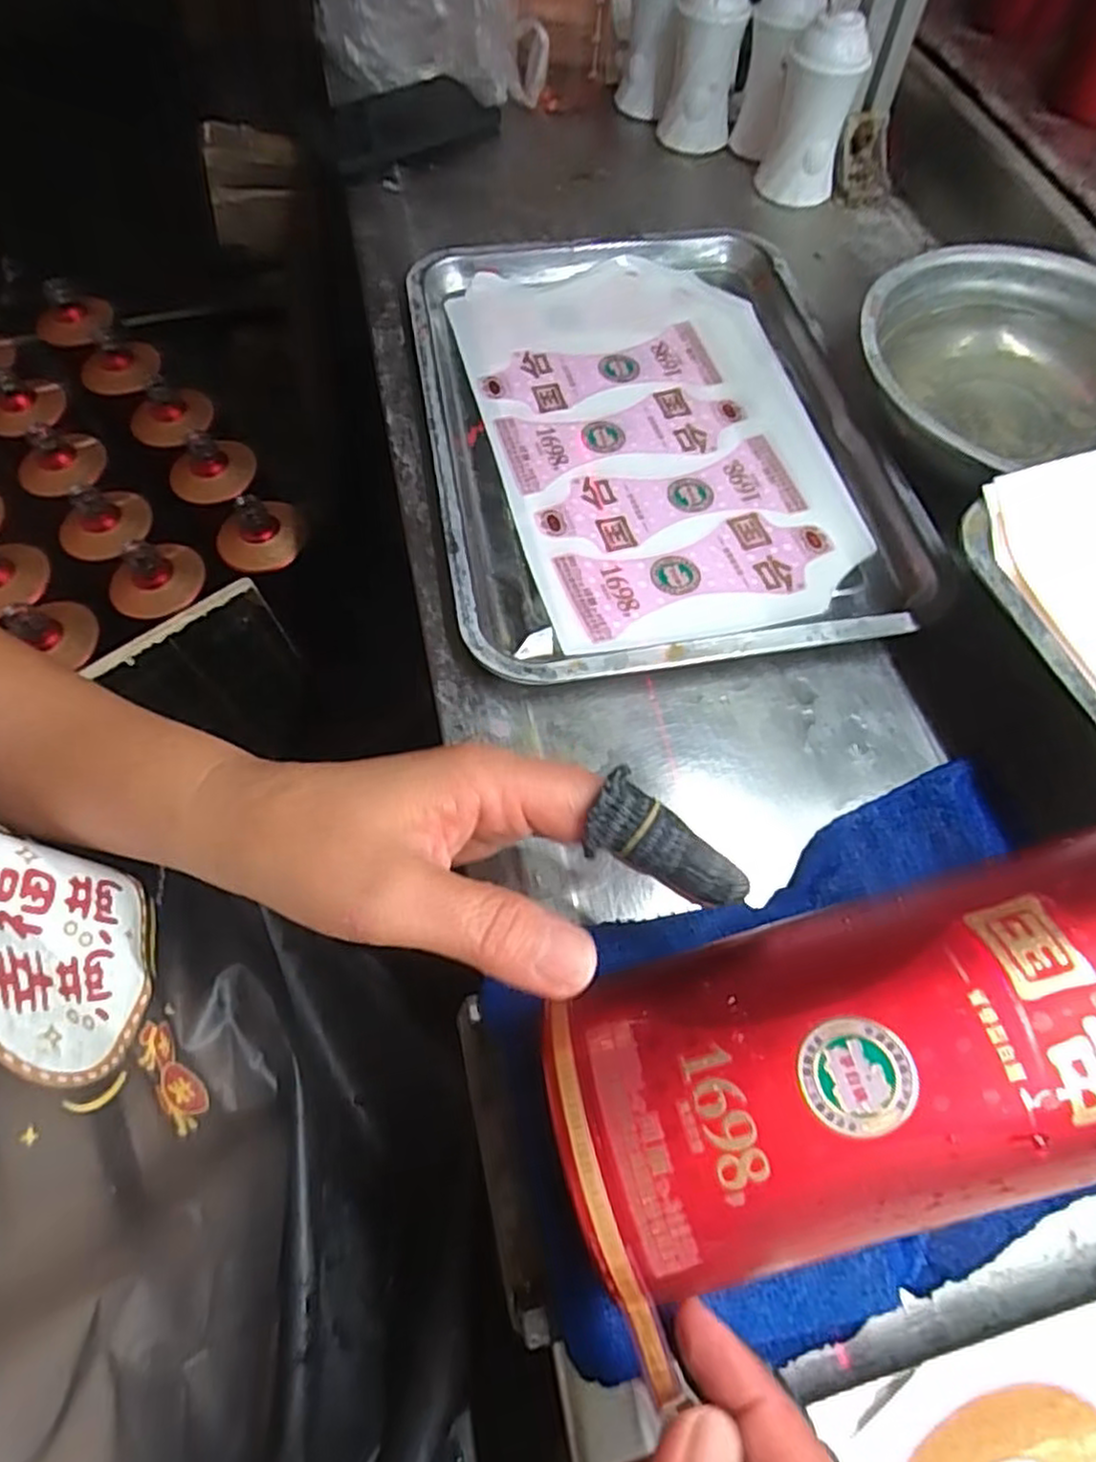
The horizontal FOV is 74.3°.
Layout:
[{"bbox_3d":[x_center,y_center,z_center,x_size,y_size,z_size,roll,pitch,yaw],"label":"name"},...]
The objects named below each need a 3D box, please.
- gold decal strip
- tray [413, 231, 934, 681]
[{"bbox_3d":[0.015,0.120,0.183,0.010,0.030,0.096,-17,75,-7],"label":"gold decal strip"},{"bbox_3d":[0.062,-0.185,0.424,0.258,0.025,0.337,-11,64,-1],"label":"tray"}]

